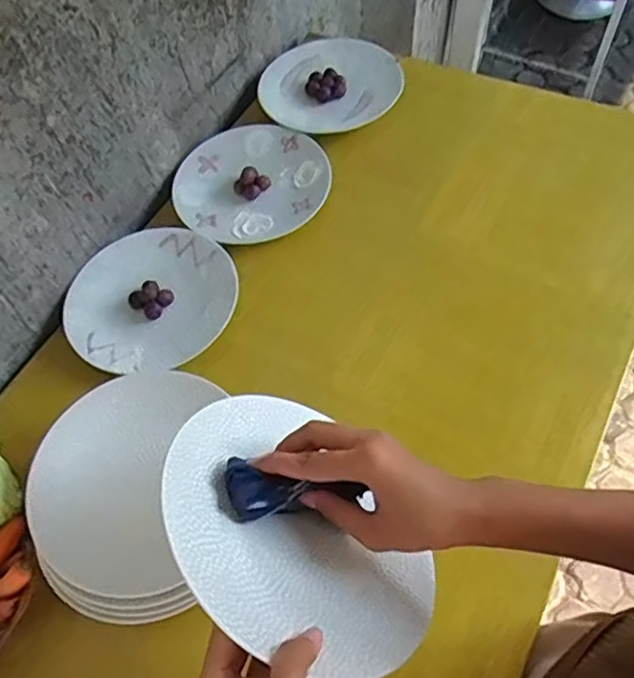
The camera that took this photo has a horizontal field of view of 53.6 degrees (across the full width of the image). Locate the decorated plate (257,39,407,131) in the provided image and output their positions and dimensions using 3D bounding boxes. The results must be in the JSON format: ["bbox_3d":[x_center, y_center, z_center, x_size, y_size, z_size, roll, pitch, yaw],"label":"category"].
[{"bbox_3d":[0.017,-0.370,0.912,0.198,0.022,0.188,-2,61,3],"label":"decorated plate"}]

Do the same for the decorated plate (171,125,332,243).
[{"bbox_3d":[-0.087,-0.211,0.823,0.198,0.014,0.196,-2,61,3],"label":"decorated plate"}]

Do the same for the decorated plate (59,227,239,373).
[{"bbox_3d":[-0.192,-0.049,0.739,0.196,0.022,0.197,-2,61,3],"label":"decorated plate"}]

